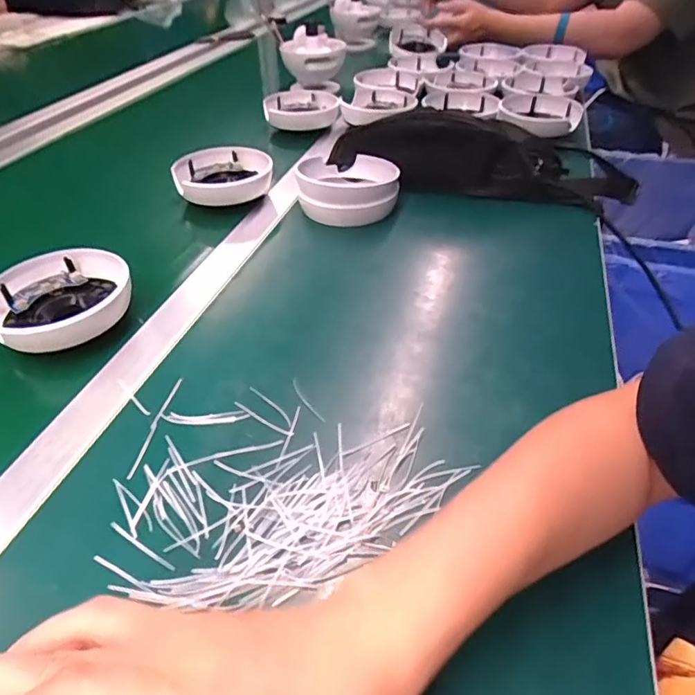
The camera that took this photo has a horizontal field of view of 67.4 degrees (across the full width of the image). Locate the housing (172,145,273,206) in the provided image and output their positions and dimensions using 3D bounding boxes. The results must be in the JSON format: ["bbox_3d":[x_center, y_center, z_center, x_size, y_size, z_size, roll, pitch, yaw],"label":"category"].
[{"bbox_3d":[-0.153,-0.206,0.631,0.111,0.037,0.101,0,41,0],"label":"housing"}]

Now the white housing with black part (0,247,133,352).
[{"bbox_3d":[-0.240,-0.037,0.443,0.099,0.042,0.111,30,49,31],"label":"white housing with black part"}]

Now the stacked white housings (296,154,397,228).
[{"bbox_3d":[0.002,-0.188,0.604,0.107,0.045,0.112,-2,41,-1],"label":"stacked white housings"}]

